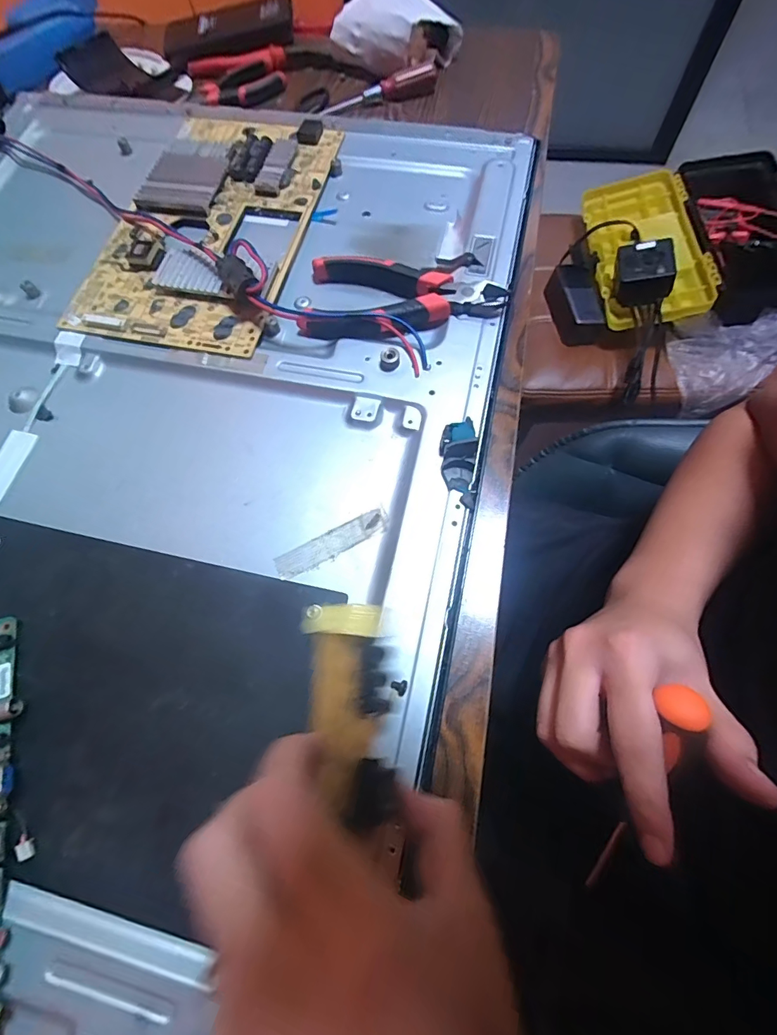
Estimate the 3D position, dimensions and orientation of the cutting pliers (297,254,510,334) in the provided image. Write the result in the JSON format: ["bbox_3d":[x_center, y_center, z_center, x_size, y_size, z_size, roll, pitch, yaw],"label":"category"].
[{"bbox_3d":[0.011,-0.172,0.337,0.151,0.020,0.067,2,70,3],"label":"cutting pliers"}]

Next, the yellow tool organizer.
[{"bbox_3d":[0.394,-0.425,0.679,0.140,0.054,0.292,-5,68,2],"label":"yellow tool organizer"}]

